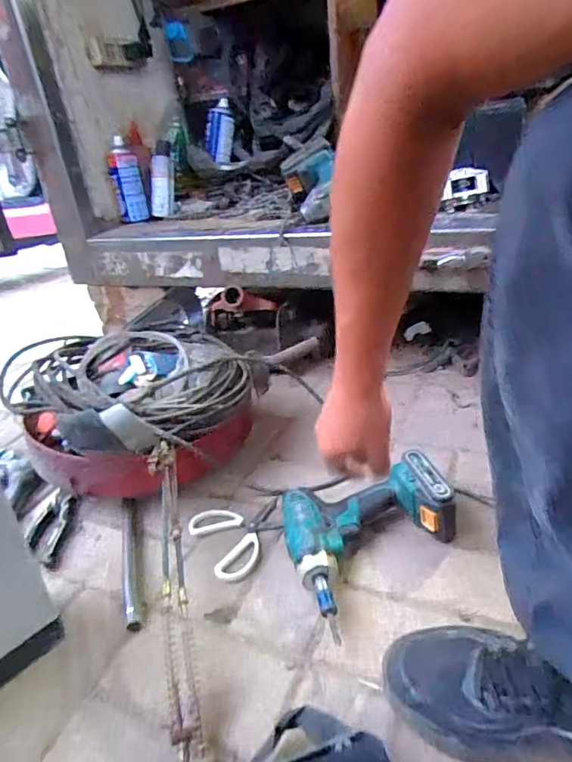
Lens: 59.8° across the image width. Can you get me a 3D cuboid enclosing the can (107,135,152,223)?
[{"bbox_3d":[-0.357,-0.448,1.132,0.070,0.180,0.068,-14,27,-10],"label":"can"}]

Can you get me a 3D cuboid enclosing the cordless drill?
[{"bbox_3d":[0.104,0.179,0.612,0.207,0.077,0.190,-15,29,-15],"label":"cordless drill"}]

